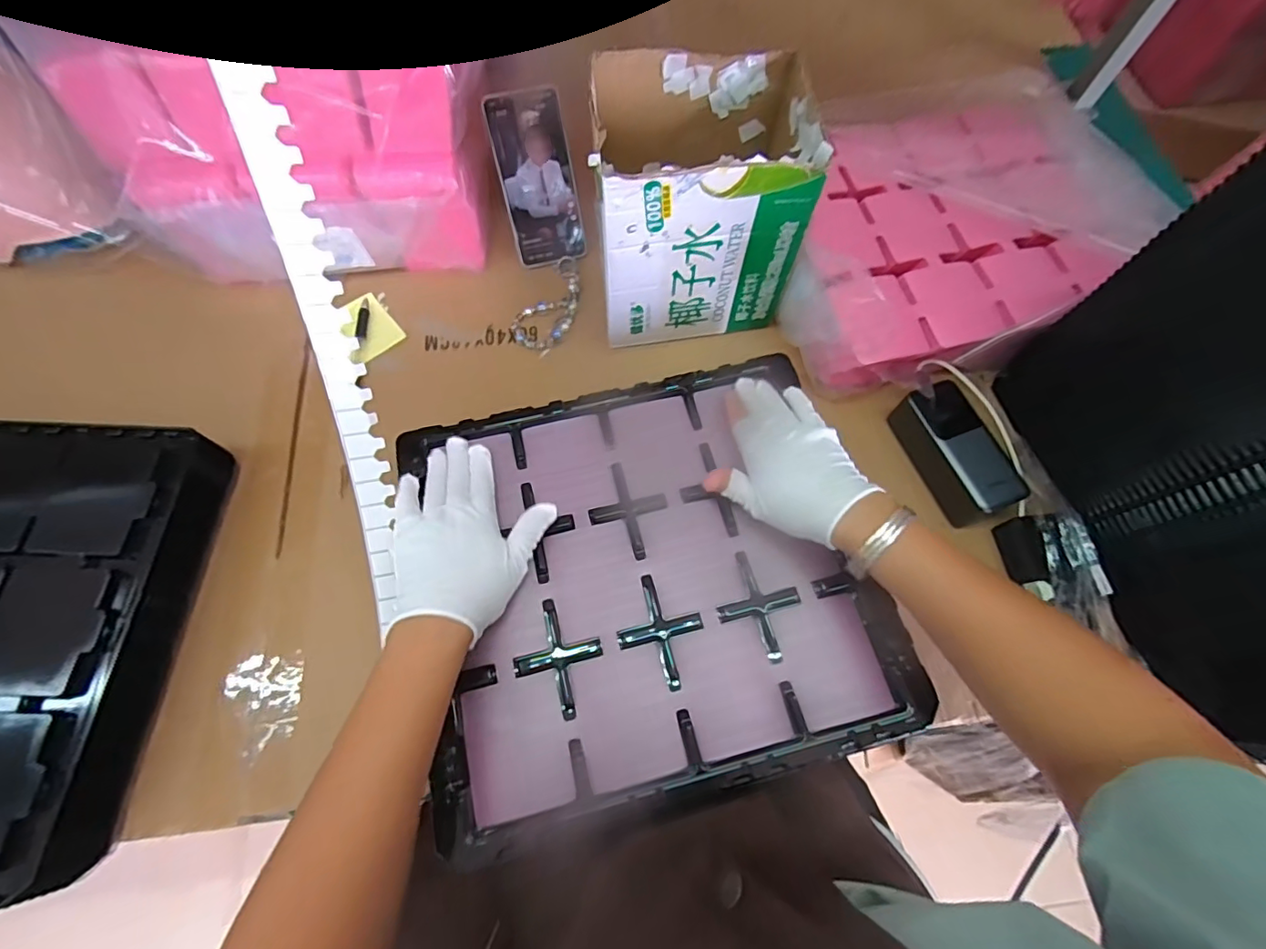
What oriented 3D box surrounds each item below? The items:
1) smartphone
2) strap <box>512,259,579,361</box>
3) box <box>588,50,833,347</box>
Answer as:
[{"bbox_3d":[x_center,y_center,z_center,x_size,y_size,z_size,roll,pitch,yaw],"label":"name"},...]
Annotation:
[{"bbox_3d":[-0.102,-0.314,0.583,0.078,0.163,0.004,-14,38,-6],"label":"smartphone"},{"bbox_3d":[-0.086,-0.190,0.602,0.057,0.009,0.126,28,70,9],"label":"strap"},{"bbox_3d":[0.060,-0.254,0.522,0.182,0.190,0.144,-7,68,-4],"label":"box"}]

